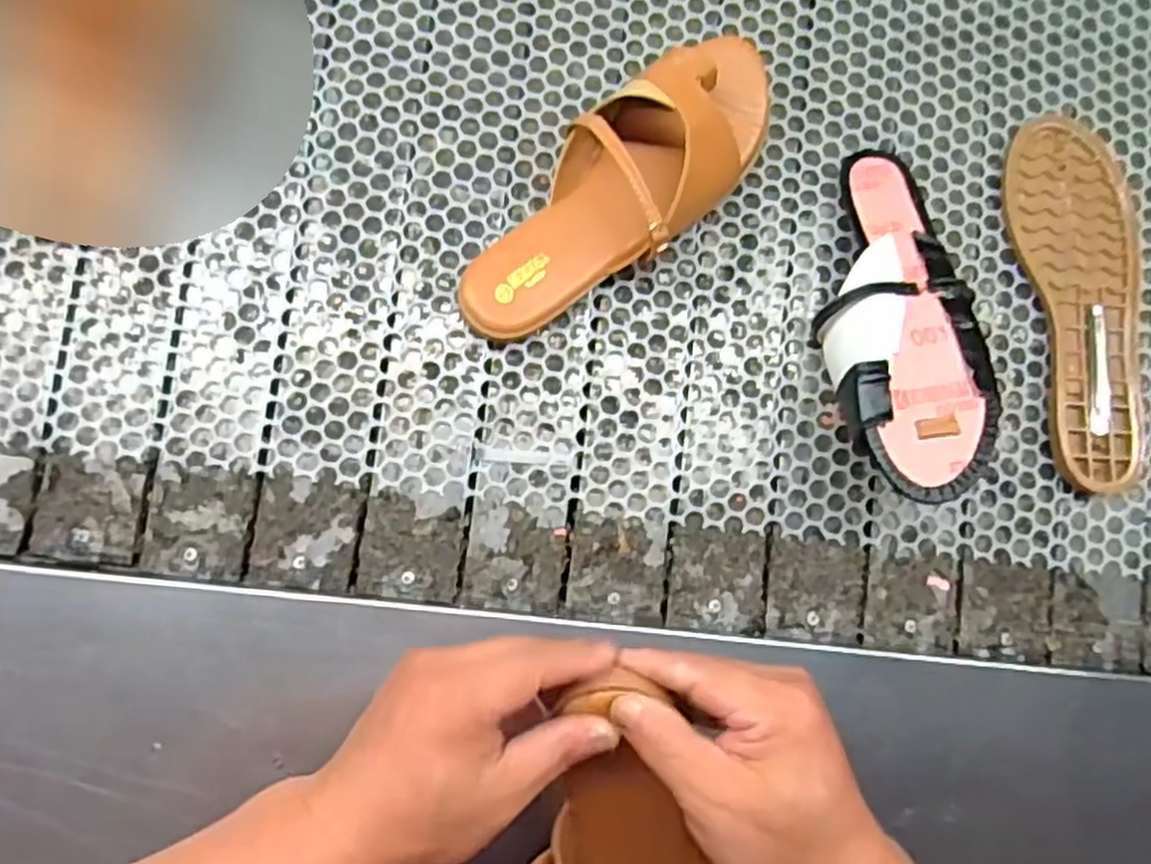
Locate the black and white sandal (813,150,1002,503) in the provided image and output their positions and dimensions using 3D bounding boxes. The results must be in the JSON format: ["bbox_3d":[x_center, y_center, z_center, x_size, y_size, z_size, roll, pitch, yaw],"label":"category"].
[{"bbox_3d":[0.209,-0.073,0.492,0.097,0.048,0.248,3,68,-4],"label":"black and white sandal"}]

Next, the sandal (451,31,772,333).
[{"bbox_3d":[0.032,-0.157,0.481,0.251,0.067,0.088,-45,89,-7],"label":"sandal"}]

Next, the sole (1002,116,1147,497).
[{"bbox_3d":[0.353,-0.090,0.525,0.092,0.010,0.255,-6,84,-5],"label":"sole"}]

